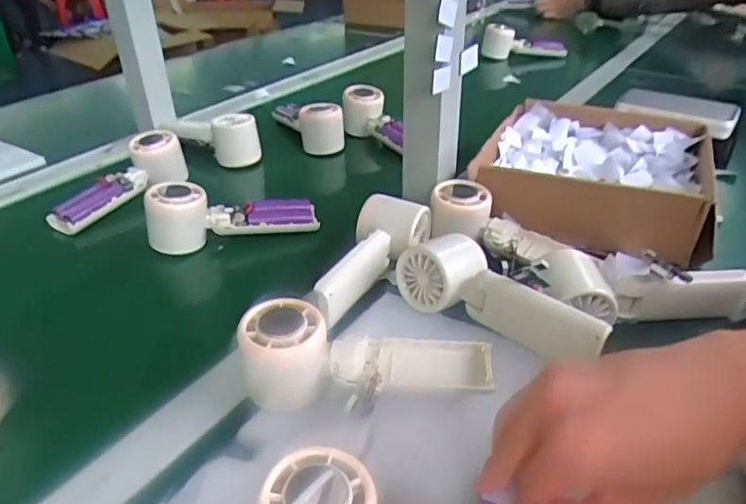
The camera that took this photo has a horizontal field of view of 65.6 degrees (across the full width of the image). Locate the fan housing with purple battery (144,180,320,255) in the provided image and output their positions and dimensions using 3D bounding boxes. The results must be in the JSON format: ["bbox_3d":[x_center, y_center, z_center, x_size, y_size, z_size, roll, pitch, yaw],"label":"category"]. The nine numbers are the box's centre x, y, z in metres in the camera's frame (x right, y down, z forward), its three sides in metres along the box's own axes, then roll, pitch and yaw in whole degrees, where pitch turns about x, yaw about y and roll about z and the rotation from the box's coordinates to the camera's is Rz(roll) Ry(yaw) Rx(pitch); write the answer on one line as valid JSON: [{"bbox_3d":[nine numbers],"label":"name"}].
[{"bbox_3d":[-0.139,-0.041,0.570,0.161,0.053,0.054,-2,35,-6],"label":"fan housing with purple battery"}]

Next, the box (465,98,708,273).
[{"bbox_3d":[0.232,-0.080,0.625,0.221,0.085,0.211,13,36,16],"label":"box"}]

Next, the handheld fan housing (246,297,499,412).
[{"bbox_3d":[-0.004,0.071,0.377,0.162,0.048,0.060,4,35,3],"label":"handheld fan housing"}]

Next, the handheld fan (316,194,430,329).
[{"bbox_3d":[0.003,0.011,0.488,0.064,0.048,0.158,10,36,13],"label":"handheld fan"}]

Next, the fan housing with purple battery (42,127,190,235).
[{"bbox_3d":[-0.281,-0.085,0.634,0.046,0.049,0.158,27,42,31],"label":"fan housing with purple battery"}]

